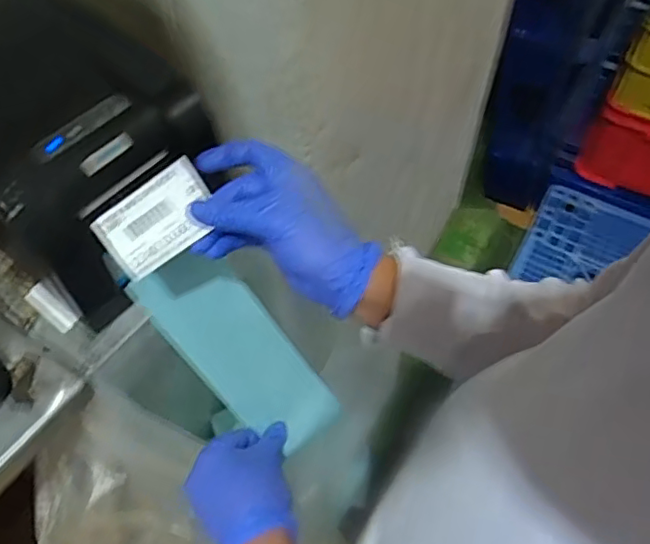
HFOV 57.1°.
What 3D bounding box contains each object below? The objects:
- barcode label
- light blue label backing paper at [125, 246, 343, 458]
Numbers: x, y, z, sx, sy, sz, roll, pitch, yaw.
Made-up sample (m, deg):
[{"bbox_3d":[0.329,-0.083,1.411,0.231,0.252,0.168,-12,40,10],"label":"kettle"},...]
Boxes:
[{"bbox_3d":[-0.107,-0.035,0.387,0.073,0.008,0.049,-40,89,-7],"label":"barcode label"},{"bbox_3d":[-0.069,0.069,0.492,0.084,0.201,0.011,-42,23,-17],"label":"light blue label backing paper"}]

